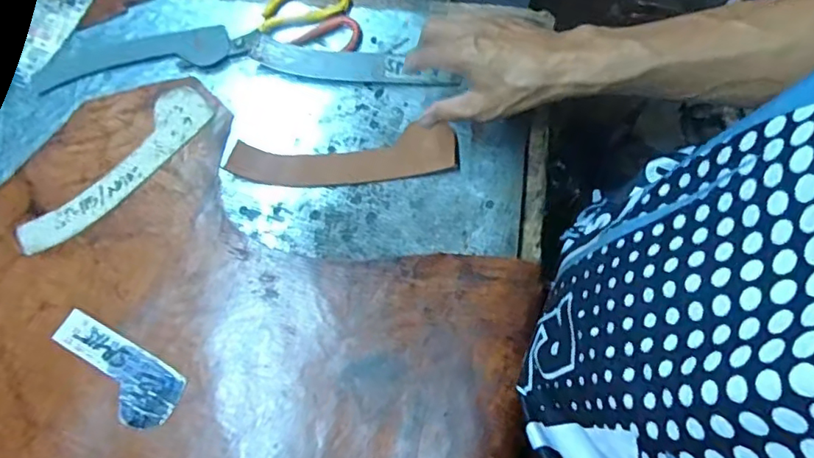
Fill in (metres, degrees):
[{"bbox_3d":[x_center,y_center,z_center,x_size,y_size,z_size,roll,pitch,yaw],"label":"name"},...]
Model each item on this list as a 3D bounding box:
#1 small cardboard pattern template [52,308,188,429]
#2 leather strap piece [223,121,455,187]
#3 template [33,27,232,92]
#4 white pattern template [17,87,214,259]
[{"bbox_3d":[-0.244,0.117,0.457,0.121,0.004,0.051,29,72,9],"label":"small cardboard pattern template"},{"bbox_3d":[-0.060,-0.069,0.519,0.208,0.014,0.051,-5,70,-1],"label":"leather strap piece"},{"bbox_3d":[-0.279,-0.182,0.561,0.192,0.010,0.059,-8,70,-3],"label":"template"},{"bbox_3d":[-0.275,-0.058,0.522,0.051,0.004,0.208,39,74,12],"label":"white pattern template"}]

